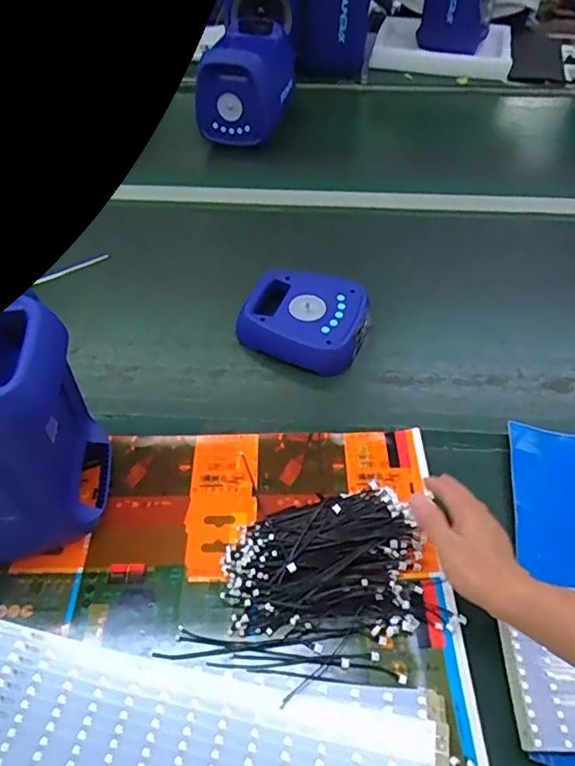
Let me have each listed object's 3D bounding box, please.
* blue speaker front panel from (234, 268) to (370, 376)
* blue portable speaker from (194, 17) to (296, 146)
[{"bbox_3d":[0.026,-0.094,0.749,0.177,0.052,0.147,17,51,15],"label":"blue speaker front panel"},{"bbox_3d":[-0.082,-0.610,1.054,0.159,0.163,0.201,16,52,12],"label":"blue portable speaker"}]

